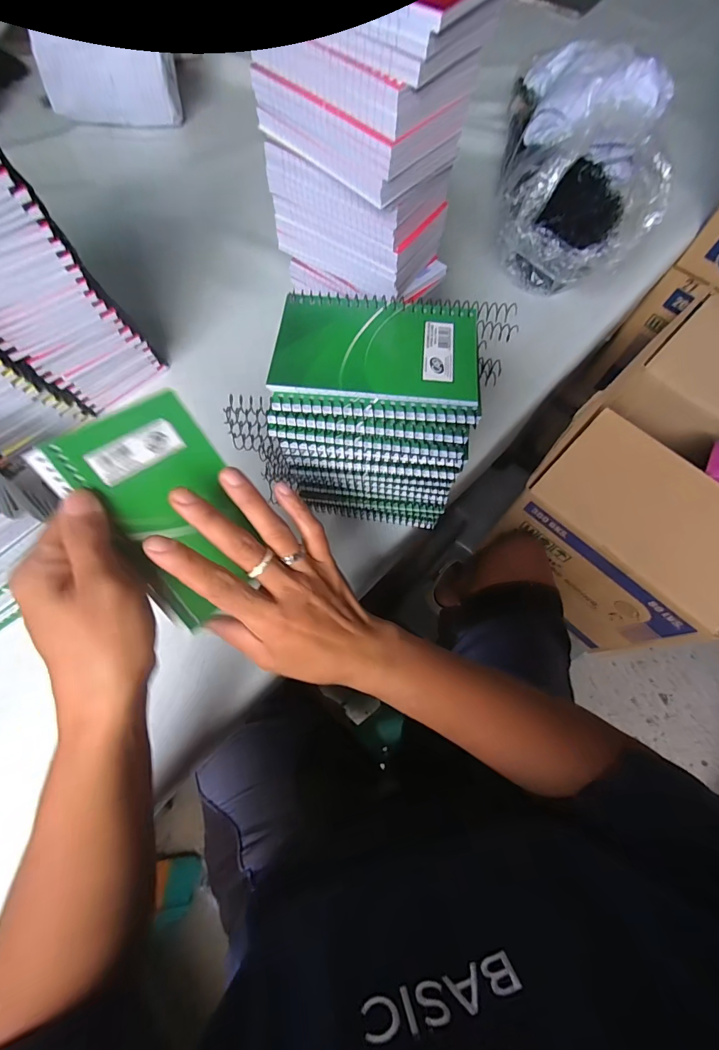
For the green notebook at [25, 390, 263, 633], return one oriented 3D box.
[{"bbox_3d":[-0.111,-0.012,0.251,0.084,0.009,0.128,-42,103,-28],"label":"green notebook"}]

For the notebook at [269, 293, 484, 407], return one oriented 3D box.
[{"bbox_3d":[0.013,-0.118,0.266,0.129,0.005,0.084,6,70,0],"label":"notebook"}]

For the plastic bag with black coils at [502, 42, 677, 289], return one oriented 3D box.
[{"bbox_3d":[0.267,-0.456,0.510,0.149,0.139,0.343,10,70,2],"label":"plastic bag with black coils"}]

